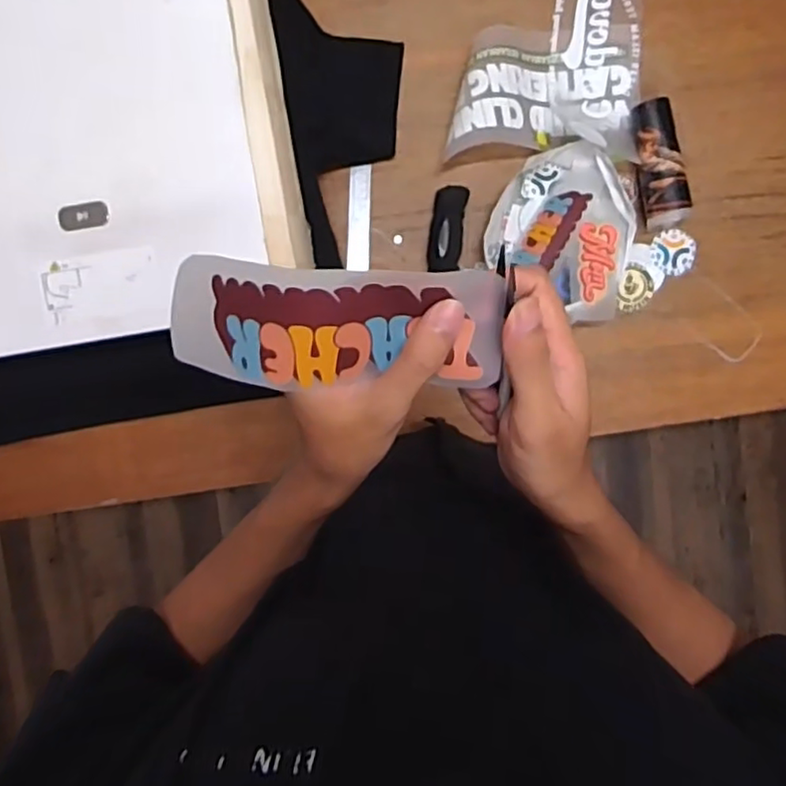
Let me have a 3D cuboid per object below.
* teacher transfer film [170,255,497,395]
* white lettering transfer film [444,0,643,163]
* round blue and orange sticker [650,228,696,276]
[{"bbox_3d":[-0.034,-0.033,0.303,0.170,0.043,0.059,2,95,8],"label":"teacher transfer film"},{"bbox_3d":[0.183,-0.384,0.733,0.221,0.062,0.212,2,95,2],"label":"white lettering transfer film"},{"bbox_3d":[0.344,-0.173,0.775,0.053,0.006,0.051,0,95,2],"label":"round blue and orange sticker"}]

